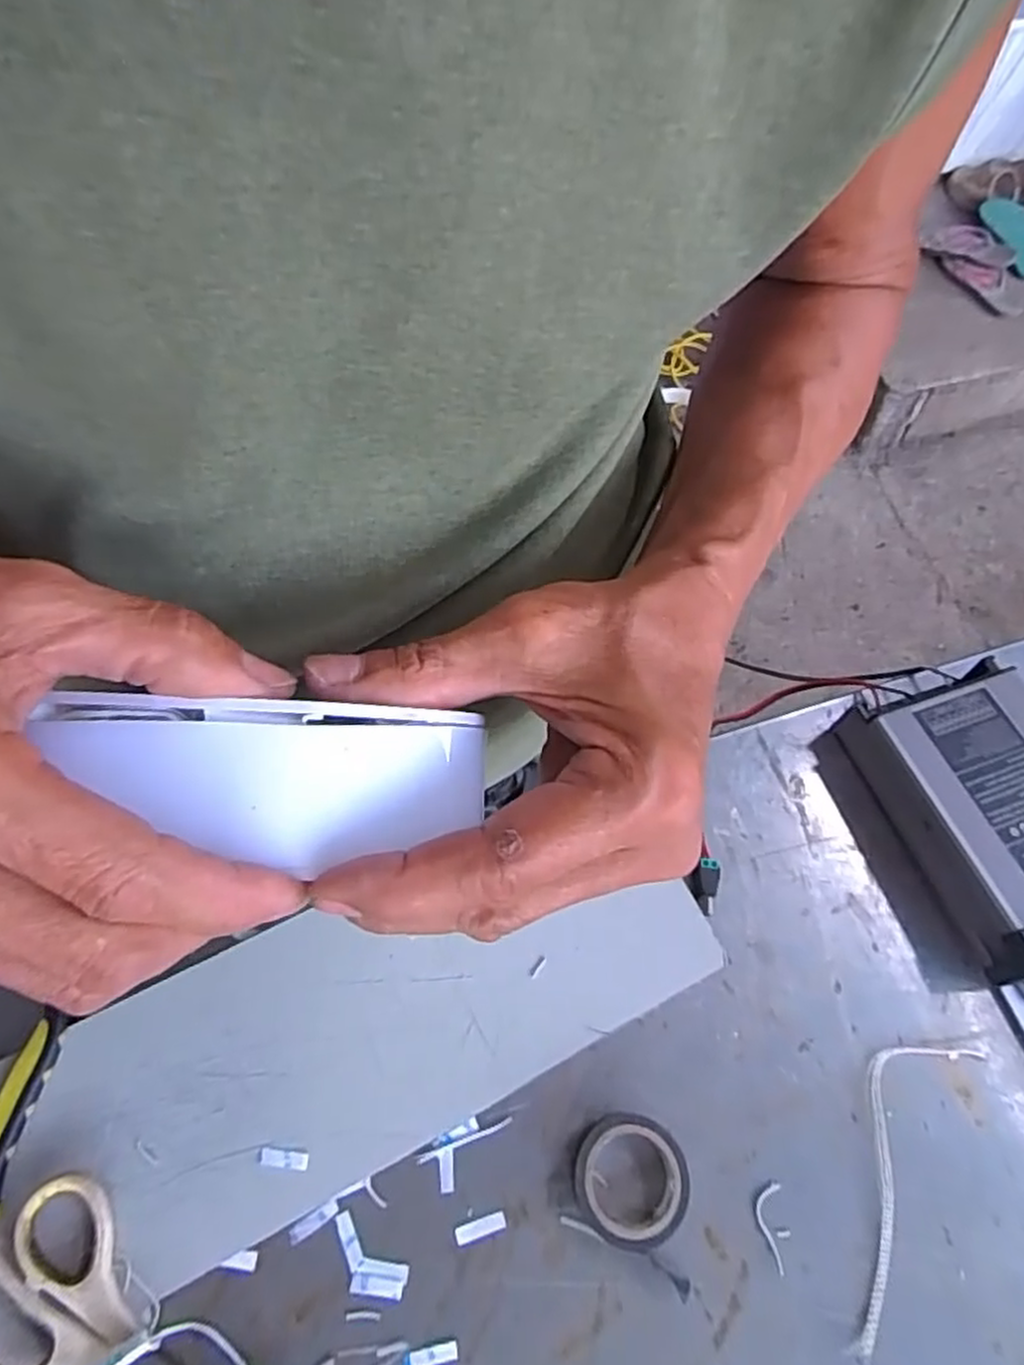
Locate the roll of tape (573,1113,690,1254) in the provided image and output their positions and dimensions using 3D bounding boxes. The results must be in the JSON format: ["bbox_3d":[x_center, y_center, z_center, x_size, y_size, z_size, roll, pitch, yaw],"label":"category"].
[{"bbox_3d":[0.060,0.253,0.375,0.055,0.020,0.056,1,63,-2],"label":"roll of tape"}]

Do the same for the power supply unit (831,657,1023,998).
[{"bbox_3d":[0.303,0.085,0.453,0.109,0.054,0.183,-18,65,-11],"label":"power supply unit"}]

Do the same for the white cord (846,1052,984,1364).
[{"bbox_3d":[0.198,0.255,0.390,0.048,0.006,0.161,34,66,14],"label":"white cord"}]

